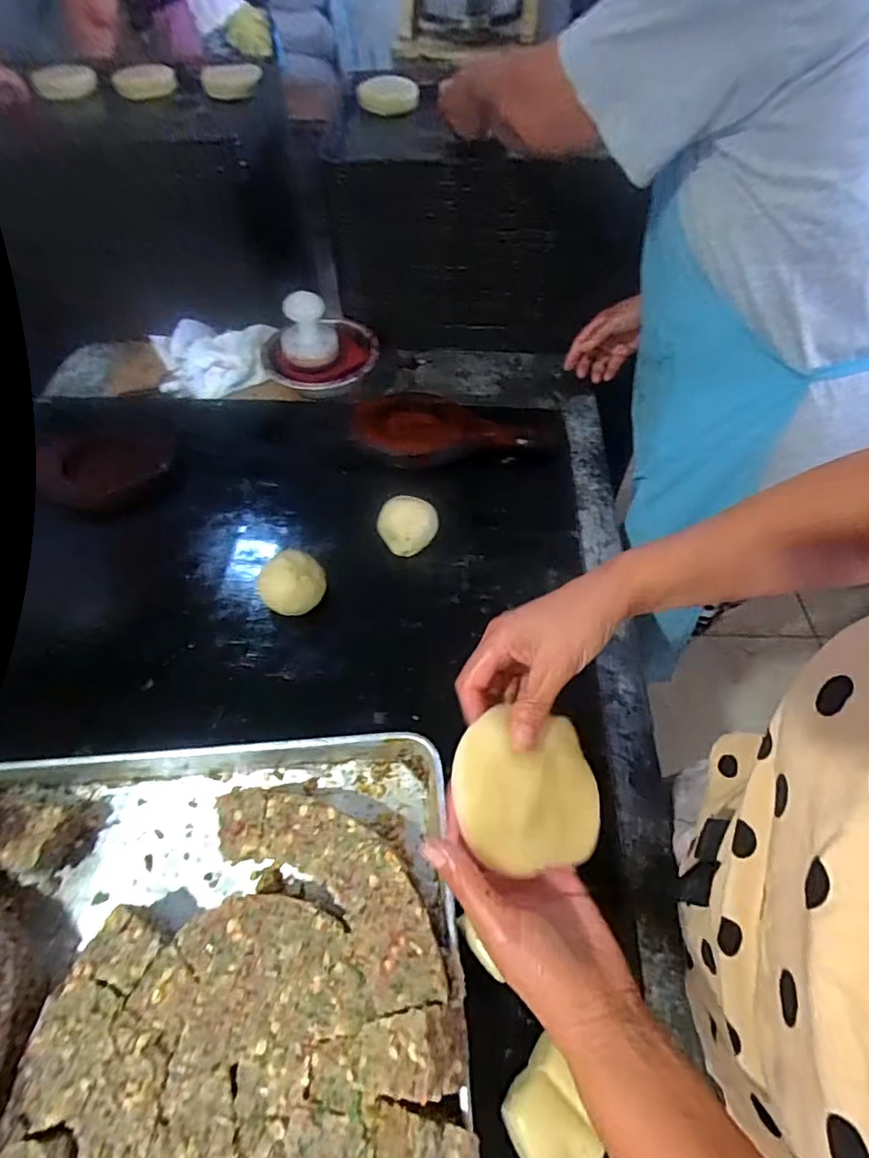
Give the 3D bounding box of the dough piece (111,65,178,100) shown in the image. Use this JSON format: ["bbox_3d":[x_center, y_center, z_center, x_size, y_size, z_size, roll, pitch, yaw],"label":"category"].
[{"bbox_3d":[-0.482,-0.830,0.924,0.099,0.026,0.090,-19,56,-13],"label":"dough piece"}]

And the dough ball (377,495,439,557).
[{"bbox_3d":[-0.034,-0.070,0.697,0.057,0.062,0.068,-33,62,-21],"label":"dough ball"}]

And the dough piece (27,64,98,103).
[{"bbox_3d":[-0.601,-0.812,0.906,0.047,0.036,0.100,26,58,19],"label":"dough piece"}]

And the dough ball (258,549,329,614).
[{"bbox_3d":[-0.163,0.007,0.645,0.075,0.064,0.061,-25,60,-17],"label":"dough ball"}]

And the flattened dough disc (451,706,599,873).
[{"bbox_3d":[0.061,0.133,0.355,0.096,0.013,0.091,4,70,-20],"label":"flattened dough disc"}]

